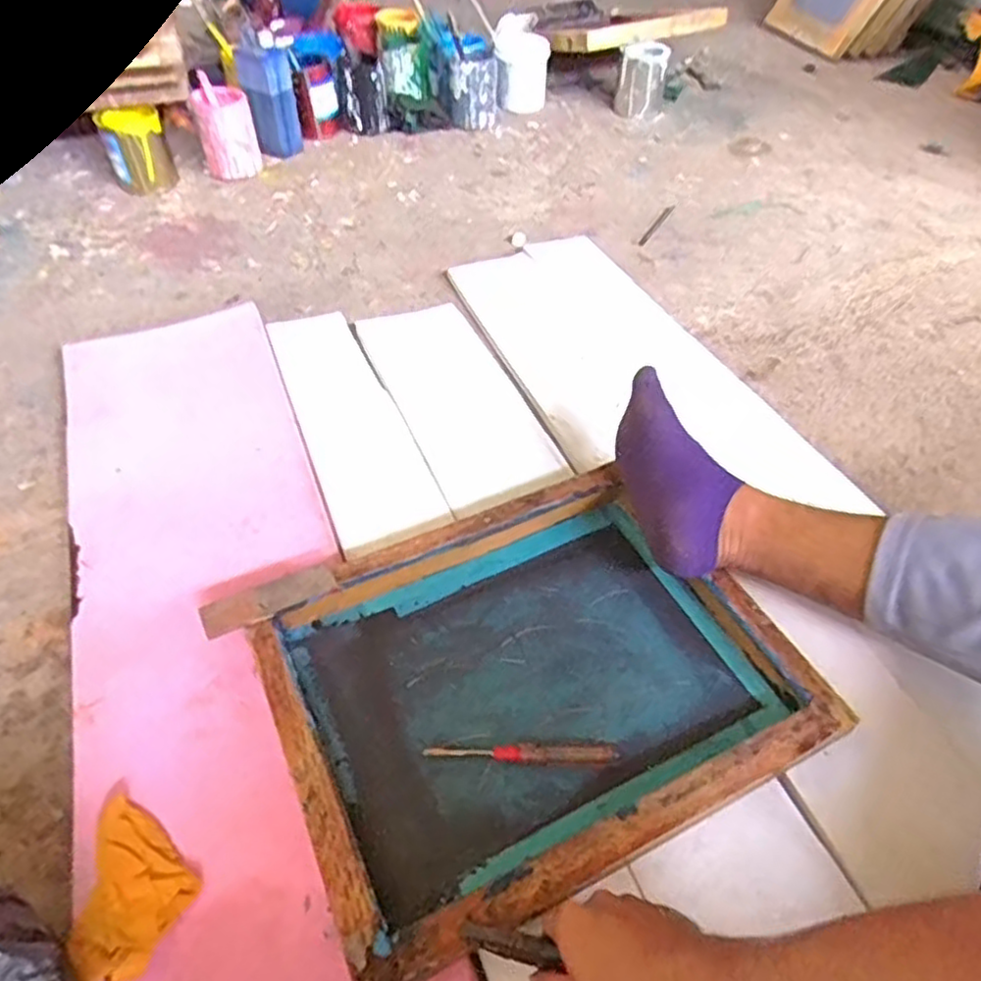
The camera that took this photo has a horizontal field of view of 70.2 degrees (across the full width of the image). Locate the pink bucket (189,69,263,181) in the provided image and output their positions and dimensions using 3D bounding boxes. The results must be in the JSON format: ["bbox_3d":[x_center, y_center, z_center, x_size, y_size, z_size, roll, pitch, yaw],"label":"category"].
[{"bbox_3d":[-0.475,-0.647,1.256,0.098,0.141,0.080,-14,52,-12],"label":"pink bucket"}]

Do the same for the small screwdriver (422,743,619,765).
[{"bbox_3d":[0.027,0.229,0.610,0.164,0.016,0.015,2,51,1],"label":"small screwdriver"}]

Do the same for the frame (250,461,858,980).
[{"bbox_3d":[0.026,0.157,0.657,0.432,0.044,0.381,-21,54,-17],"label":"frame"}]

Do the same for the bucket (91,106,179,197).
[{"bbox_3d":[-0.651,-0.632,1.290,0.108,0.132,0.093,-18,53,-16],"label":"bucket"}]

